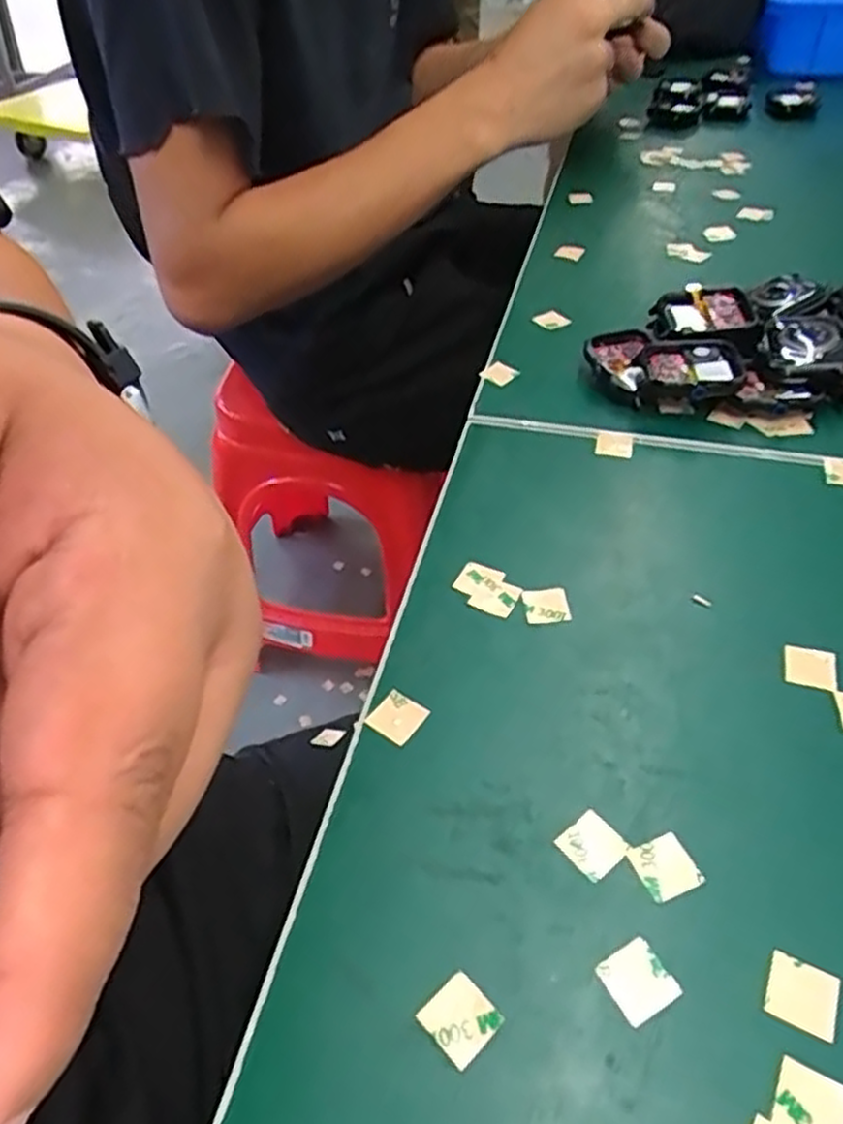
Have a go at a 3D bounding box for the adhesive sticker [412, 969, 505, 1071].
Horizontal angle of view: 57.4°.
[{"bbox_3d":[0.009,0.108,0.183,0.015,0.004,0.015,-35,53,-28],"label":"adhesive sticker"}]

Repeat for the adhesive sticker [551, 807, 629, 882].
[{"bbox_3d":[0.047,0.078,0.212,0.015,0.004,0.015,-36,56,-20],"label":"adhesive sticker"}]

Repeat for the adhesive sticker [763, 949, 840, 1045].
[{"bbox_3d":[0.091,0.104,0.185,0.015,0.004,0.015,20,52,21],"label":"adhesive sticker"}]

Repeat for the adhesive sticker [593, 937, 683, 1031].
[{"bbox_3d":[0.053,0.103,0.189,0.015,0.004,0.015,-26,55,-19],"label":"adhesive sticker"}]

